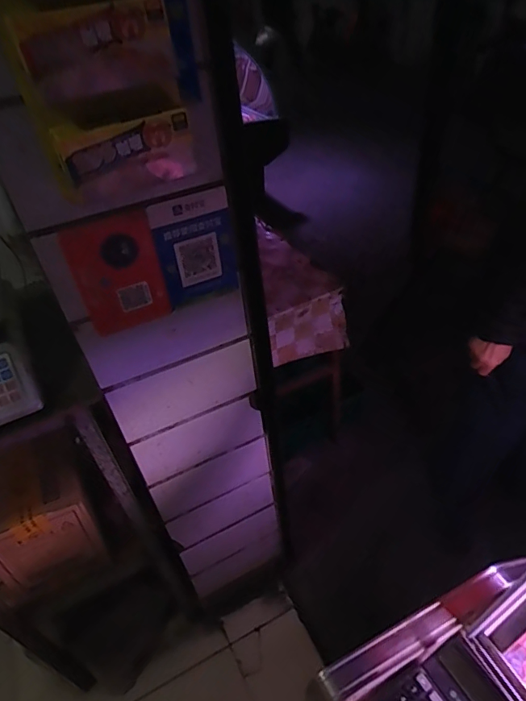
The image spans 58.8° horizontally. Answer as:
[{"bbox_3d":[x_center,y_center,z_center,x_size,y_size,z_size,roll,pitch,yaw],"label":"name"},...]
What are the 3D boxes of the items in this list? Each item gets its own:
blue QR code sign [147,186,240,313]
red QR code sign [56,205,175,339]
[{"bbox_3d":[-0.097,-0.153,0.705,0.122,0.171,0.007,-25,45,-19],"label":"blue QR code sign"},{"bbox_3d":[-0.205,-0.107,0.672,0.119,0.183,0.014,-25,48,-18],"label":"red QR code sign"}]

